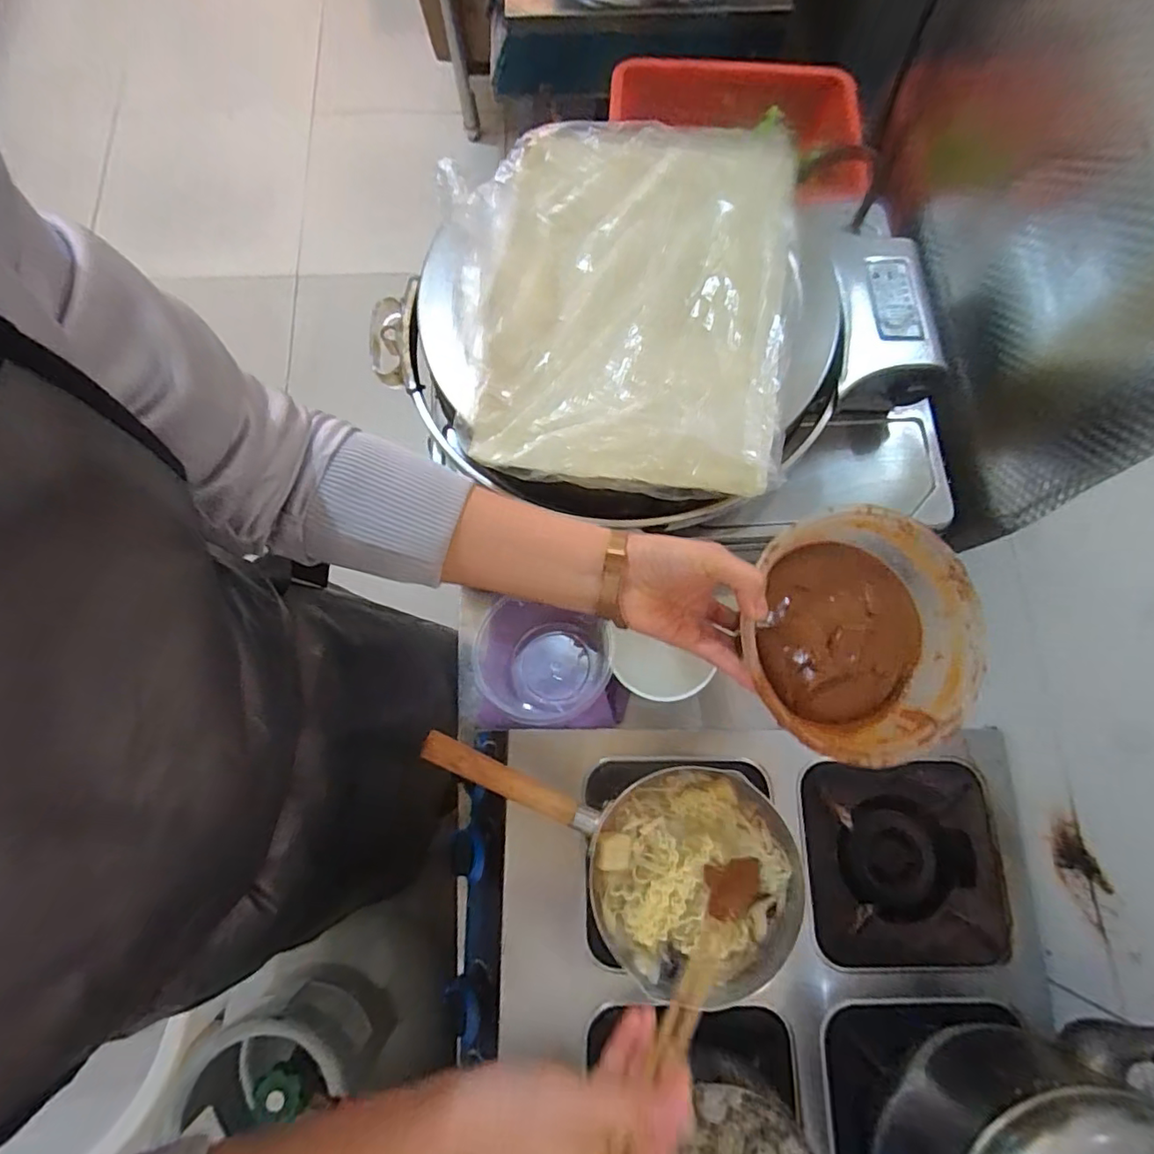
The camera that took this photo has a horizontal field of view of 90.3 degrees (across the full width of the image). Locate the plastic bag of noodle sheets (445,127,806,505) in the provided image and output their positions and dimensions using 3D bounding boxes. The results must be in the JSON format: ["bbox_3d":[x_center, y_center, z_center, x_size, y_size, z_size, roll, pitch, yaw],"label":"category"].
[{"bbox_3d":[0.037,-0.268,0.531,0.343,0.065,0.373,3,75,2],"label":"plastic bag of noodle sheets"}]

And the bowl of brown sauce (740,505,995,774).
[{"bbox_3d":[0.187,0.040,0.388,0.154,0.058,0.158,0,76,-1],"label":"bowl of brown sauce"}]

